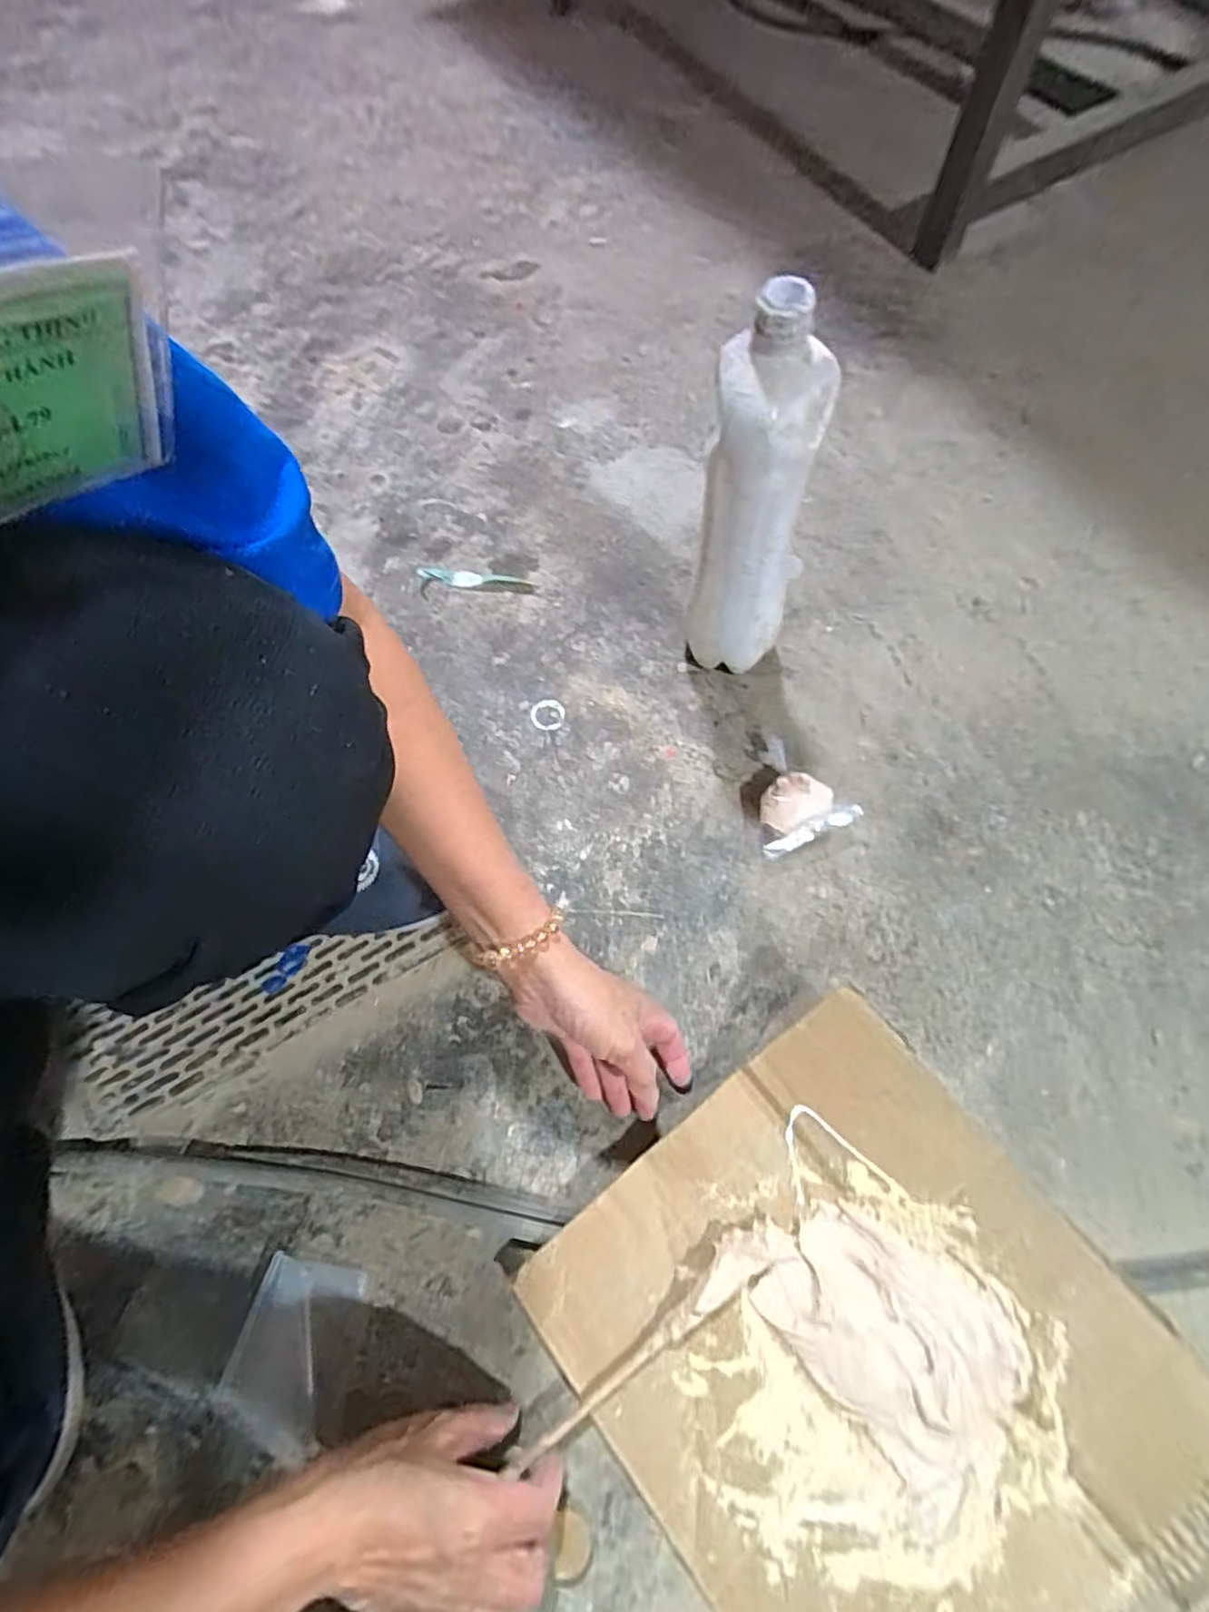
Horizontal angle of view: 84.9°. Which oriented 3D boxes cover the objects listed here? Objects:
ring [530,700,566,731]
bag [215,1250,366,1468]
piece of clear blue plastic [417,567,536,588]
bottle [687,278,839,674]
[{"bbox_3d":[-0.050,-0.081,0.586,0.031,0.004,0.030,-1,67,2],"label":"ring"},{"bbox_3d":[-0.198,0.339,0.412,0.065,0.011,0.094,12,68,7],"label":"bag"},{"bbox_3d":[-0.126,-0.218,0.637,0.114,0.007,0.019,6,68,5],"label":"piece of clear blue plastic"},{"bbox_3d":[0.102,-0.190,0.466,0.065,0.284,0.055,5,67,4],"label":"bottle"}]

